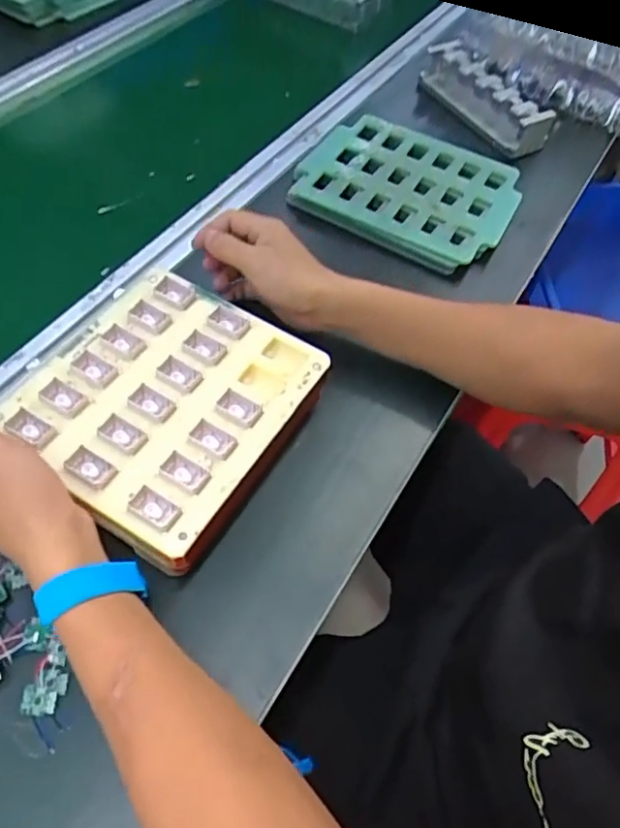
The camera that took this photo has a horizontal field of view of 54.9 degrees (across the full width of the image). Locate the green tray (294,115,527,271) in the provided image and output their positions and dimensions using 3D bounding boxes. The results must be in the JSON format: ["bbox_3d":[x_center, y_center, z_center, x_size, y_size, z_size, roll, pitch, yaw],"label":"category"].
[{"bbox_3d":[0.105,-0.248,0.654,0.226,0.018,0.197,22,57,10],"label":"green tray"}]

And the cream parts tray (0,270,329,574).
[{"bbox_3d":[-0.107,-0.016,0.447,0.182,0.020,0.198,30,59,15],"label":"cream parts tray"}]

